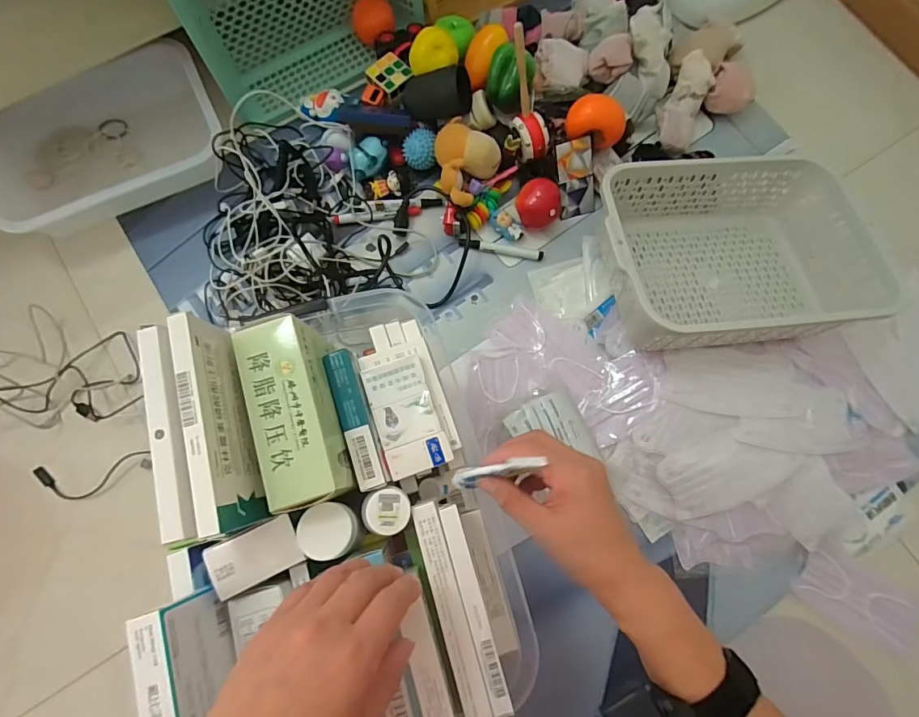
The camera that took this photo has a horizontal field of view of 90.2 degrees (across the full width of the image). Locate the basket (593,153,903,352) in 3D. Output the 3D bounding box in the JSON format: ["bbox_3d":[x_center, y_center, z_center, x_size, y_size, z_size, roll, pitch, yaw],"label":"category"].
[{"bbox_3d":[0.364,-0.148,0.642,0.348,0.140,0.259,-5,77,-3],"label":"basket"}]

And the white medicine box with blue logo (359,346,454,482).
[{"bbox_3d":[-0.049,0.045,0.410,0.054,0.018,0.112,-18,78,-6],"label":"white medicine box with blue logo"}]

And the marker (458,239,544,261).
[{"bbox_3d":[0.064,-0.168,0.700,0.128,0.012,0.016,10,77,0],"label":"marker"}]

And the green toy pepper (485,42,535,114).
[{"bbox_3d":[0.073,-0.415,0.683,0.065,0.055,0.070,0,77,-2],"label":"green toy pepper"}]

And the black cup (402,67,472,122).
[{"bbox_3d":[-0.028,-0.391,0.683,0.099,0.066,0.059,6,37,31],"label":"black cup"}]

